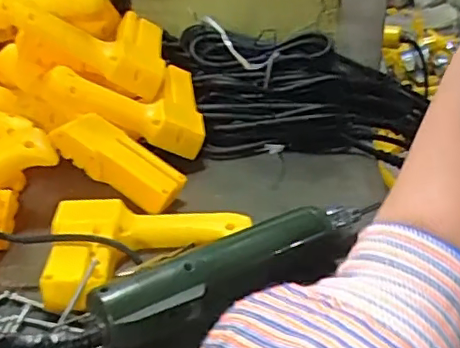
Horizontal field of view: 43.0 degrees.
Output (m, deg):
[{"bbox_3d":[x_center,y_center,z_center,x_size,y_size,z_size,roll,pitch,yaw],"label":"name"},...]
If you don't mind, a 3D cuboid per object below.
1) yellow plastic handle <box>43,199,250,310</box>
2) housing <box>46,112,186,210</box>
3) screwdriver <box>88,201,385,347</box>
[{"bbox_3d":[-0.056,0.055,0.430,0.147,0.032,0.100,-3,28,-8],"label":"yellow plastic handle"},{"bbox_3d":[-0.094,-0.011,0.513,0.113,0.030,0.051,33,35,7],"label":"housing"},{"bbox_3d":[0.016,0.060,0.404,0.239,0.043,0.042,-21,35,-35],"label":"screwdriver"}]

